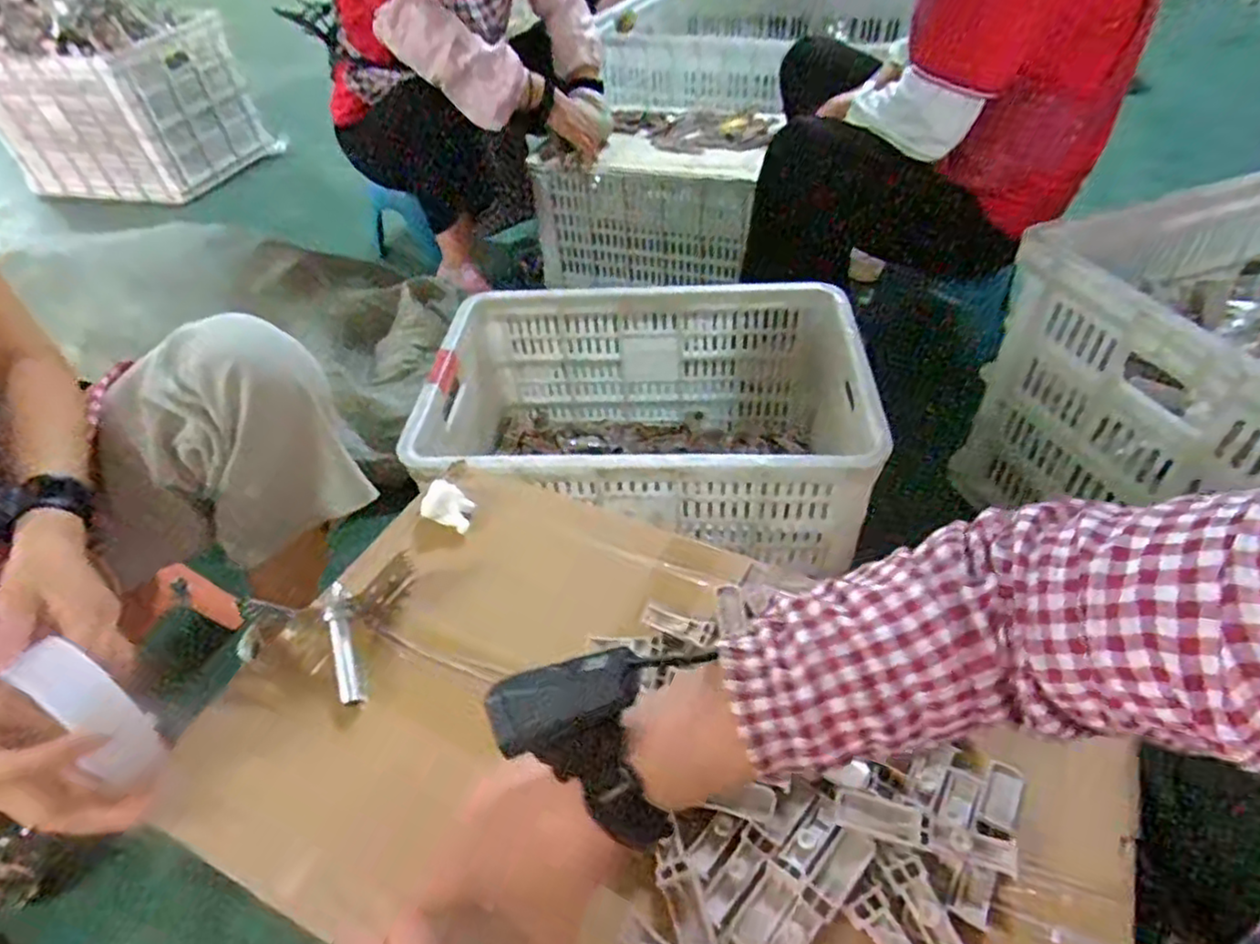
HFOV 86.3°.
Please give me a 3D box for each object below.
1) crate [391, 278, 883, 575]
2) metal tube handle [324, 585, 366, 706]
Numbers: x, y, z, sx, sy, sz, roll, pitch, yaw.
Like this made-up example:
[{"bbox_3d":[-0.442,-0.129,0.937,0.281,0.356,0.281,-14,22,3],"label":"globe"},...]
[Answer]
[{"bbox_3d":[0.031,-0.041,0.881,0.528,0.248,0.348,0,45,6],"label":"crate"},{"bbox_3d":[-0.213,0.127,0.501,0.018,0.013,0.092,-16,64,-10],"label":"metal tube handle"}]

